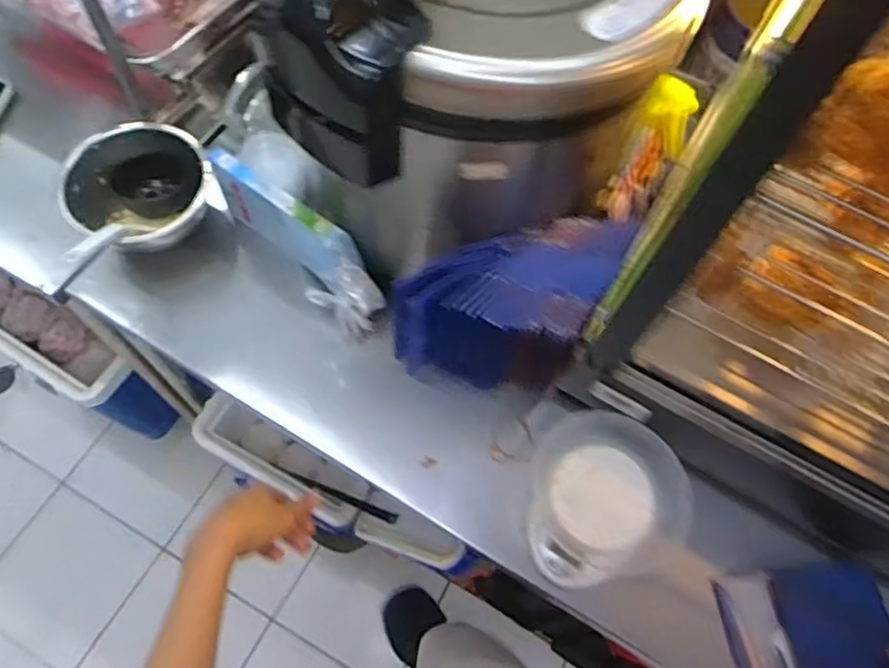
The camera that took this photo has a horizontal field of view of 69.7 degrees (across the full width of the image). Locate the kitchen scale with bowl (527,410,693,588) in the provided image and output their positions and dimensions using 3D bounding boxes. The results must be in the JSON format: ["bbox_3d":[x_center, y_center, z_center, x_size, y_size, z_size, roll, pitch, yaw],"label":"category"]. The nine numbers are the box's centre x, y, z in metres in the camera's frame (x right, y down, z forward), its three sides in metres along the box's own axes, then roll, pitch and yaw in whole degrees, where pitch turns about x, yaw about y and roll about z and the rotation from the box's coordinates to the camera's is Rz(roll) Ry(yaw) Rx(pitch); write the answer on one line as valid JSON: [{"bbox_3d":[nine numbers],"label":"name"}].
[{"bbox_3d":[0.163,0.163,0.678,0.166,0.070,0.165,1,65,-3],"label":"kitchen scale with bowl"}]

